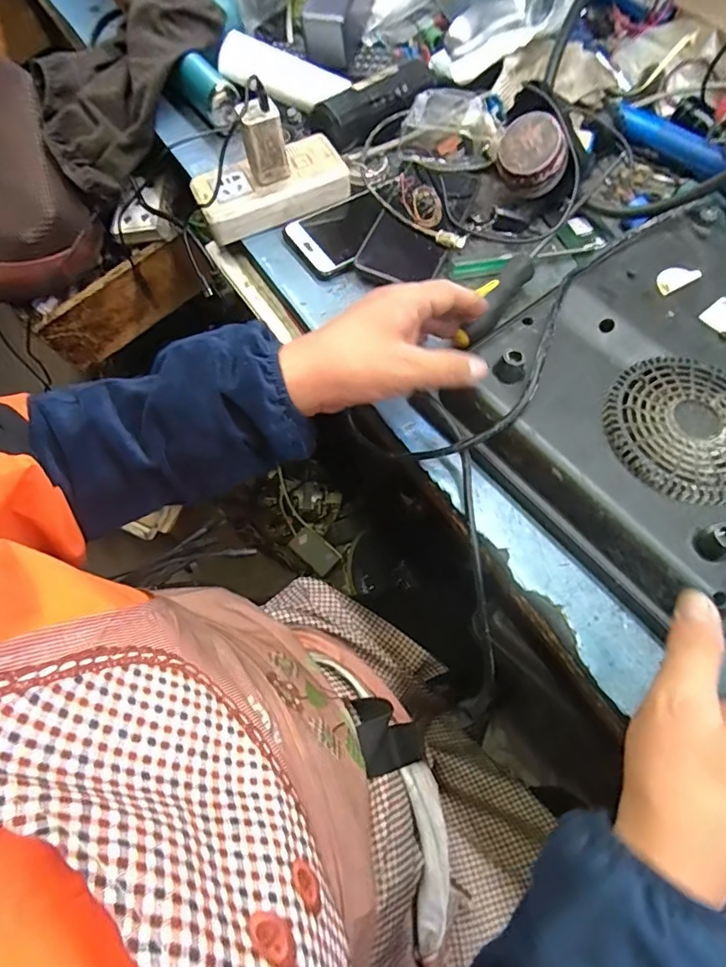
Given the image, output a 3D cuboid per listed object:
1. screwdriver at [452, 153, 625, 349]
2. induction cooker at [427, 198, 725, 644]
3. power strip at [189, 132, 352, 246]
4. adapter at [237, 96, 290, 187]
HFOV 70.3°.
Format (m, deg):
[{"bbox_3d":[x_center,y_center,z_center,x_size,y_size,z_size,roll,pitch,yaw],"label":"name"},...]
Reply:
[{"bbox_3d":[0.149,-0.202,0.479,0.025,0.025,0.224,34,69,14],"label":"screwdriver"},{"bbox_3d":[0.250,-0.078,0.408,0.324,0.053,0.276,-37,71,-17],"label":"induction cooker"},{"bbox_3d":[-0.092,-0.297,0.517,0.149,0.038,0.069,-25,68,-13],"label":"power strip"},{"bbox_3d":[-0.091,-0.316,0.478,0.037,0.070,0.023,-16,66,-9],"label":"adapter"}]

